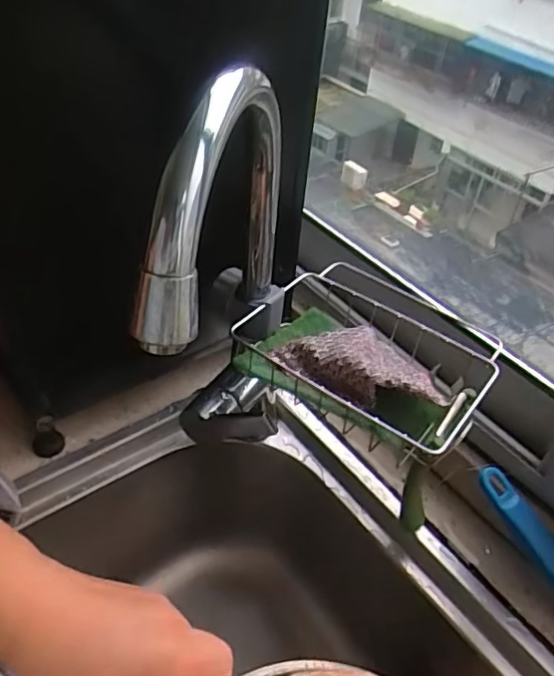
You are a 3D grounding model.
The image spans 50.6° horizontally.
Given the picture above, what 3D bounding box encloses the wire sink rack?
[{"bbox_3d":[0.074,0.013,0.454,0.179,0.049,0.152,36,50,29],"label":"wire sink rack"}]

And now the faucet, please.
[{"bbox_3d":[-0.034,-0.017,0.392,0.067,0.279,0.212,6,42,1],"label":"faucet"}]

